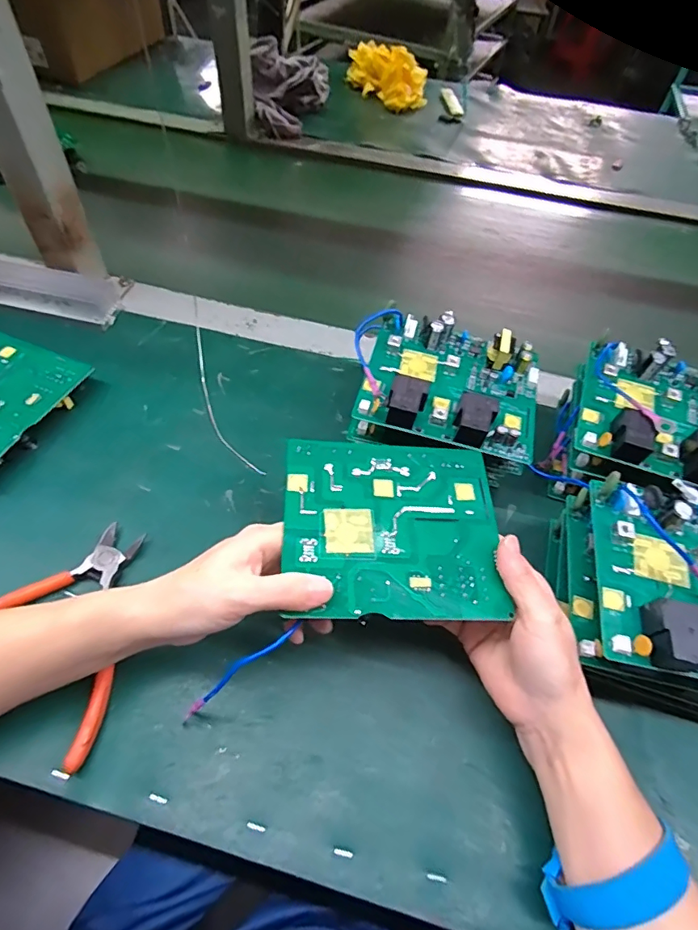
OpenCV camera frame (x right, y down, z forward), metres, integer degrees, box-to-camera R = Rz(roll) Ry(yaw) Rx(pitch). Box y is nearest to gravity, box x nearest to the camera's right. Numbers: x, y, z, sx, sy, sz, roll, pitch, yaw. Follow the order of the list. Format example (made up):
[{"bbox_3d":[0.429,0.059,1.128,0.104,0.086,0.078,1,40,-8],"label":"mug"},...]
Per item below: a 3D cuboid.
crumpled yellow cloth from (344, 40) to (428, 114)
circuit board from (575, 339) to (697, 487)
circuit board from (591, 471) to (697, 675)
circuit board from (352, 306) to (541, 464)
[{"bbox_3d":[0.073,-0.734,0.911,0.092,0.071,0.167,-32,62,-24],"label":"crumpled yellow cloth"},{"bbox_3d":[0.243,-0.039,0.357,0.130,0.031,0.107,16,55,8],"label":"circuit board"},{"bbox_3d":[0.212,0.067,0.276,0.129,0.029,0.106,12,54,5],"label":"circuit board"},{"bbox_3d":[0.073,-0.067,0.363,0.139,0.029,0.104,14,55,6],"label":"circuit board"}]

